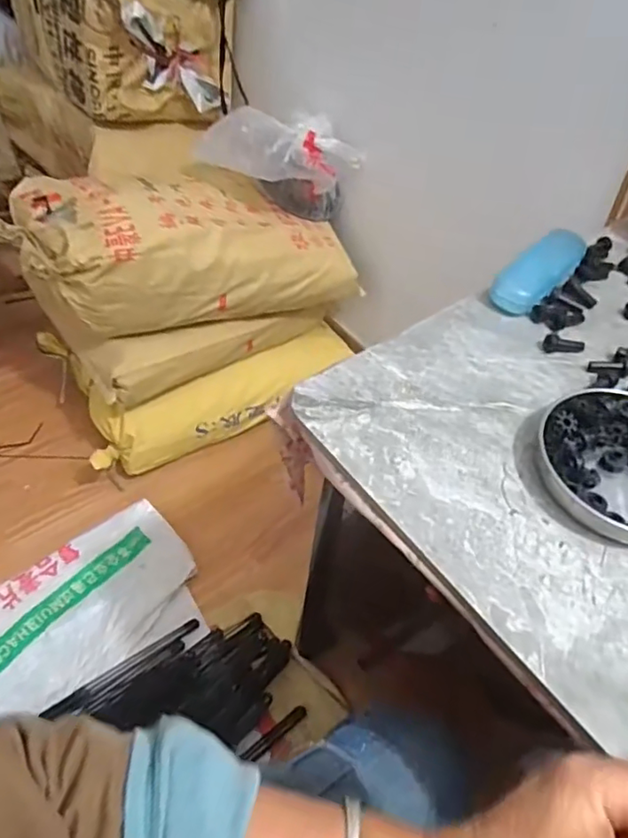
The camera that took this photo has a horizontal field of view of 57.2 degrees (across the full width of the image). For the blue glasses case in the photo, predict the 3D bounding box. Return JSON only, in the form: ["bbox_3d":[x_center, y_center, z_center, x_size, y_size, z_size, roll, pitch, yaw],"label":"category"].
[{"bbox_3d":[0.244,-0.160,0.613,0.047,0.032,0.143,38,57,24],"label":"blue glasses case"}]

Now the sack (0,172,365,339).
[{"bbox_3d":[-0.266,-0.356,1.214,0.710,0.230,0.278,-5,50,-27],"label":"sack"}]

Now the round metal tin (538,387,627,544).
[{"bbox_3d":[0.251,0.034,0.461,0.140,0.023,0.131,2,50,-3],"label":"round metal tin"}]

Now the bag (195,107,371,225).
[{"bbox_3d":[-0.064,-0.492,1.155,0.318,0.209,0.135,0,50,-5],"label":"bag"}]

